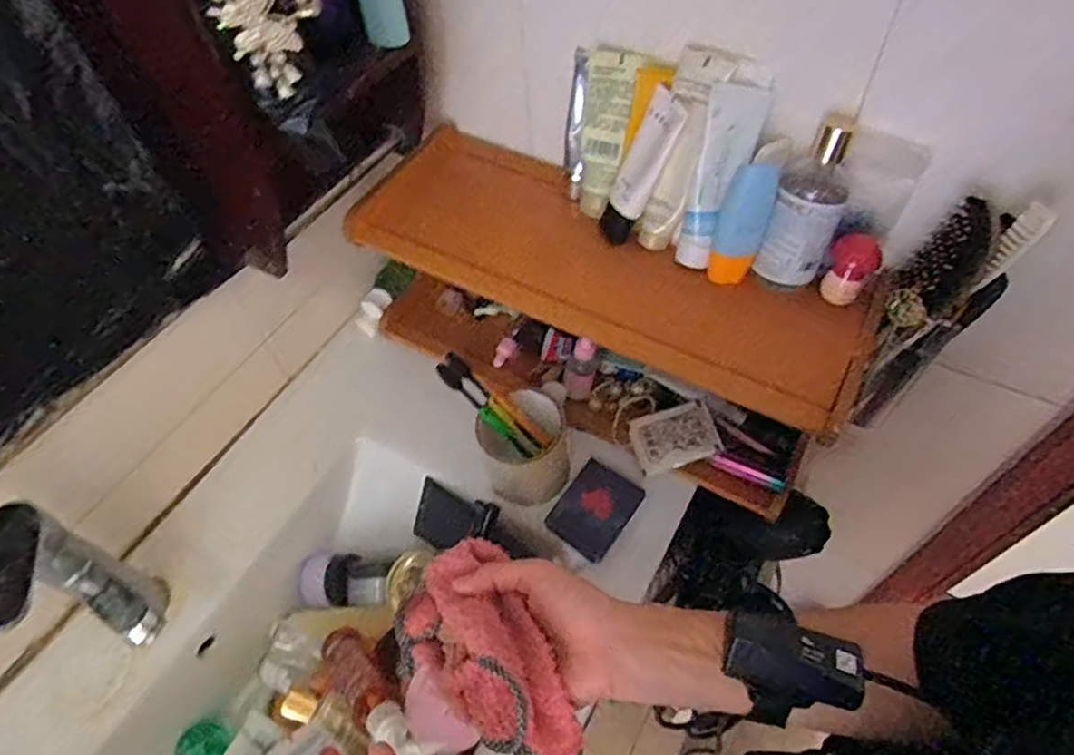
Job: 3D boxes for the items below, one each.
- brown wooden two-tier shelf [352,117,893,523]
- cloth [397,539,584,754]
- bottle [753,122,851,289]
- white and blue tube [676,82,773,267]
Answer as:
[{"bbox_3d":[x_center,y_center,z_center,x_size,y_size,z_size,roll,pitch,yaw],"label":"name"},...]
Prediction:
[{"bbox_3d":[0.061,-0.068,0.657,0.474,0.177,0.180,25,59,20],"label":"brown wooden two-tier shelf"},{"bbox_3d":[-0.034,0.172,0.399,0.074,0.045,0.150,-36,48,-20],"label":"cloth"},{"bbox_3d":[0.225,-0.140,0.527,0.052,0.137,0.047,21,32,16],"label":"bottle"},{"bbox_3d":[0.151,-0.166,0.539,0.038,0.149,0.033,24,34,18],"label":"white and blue tube"}]

